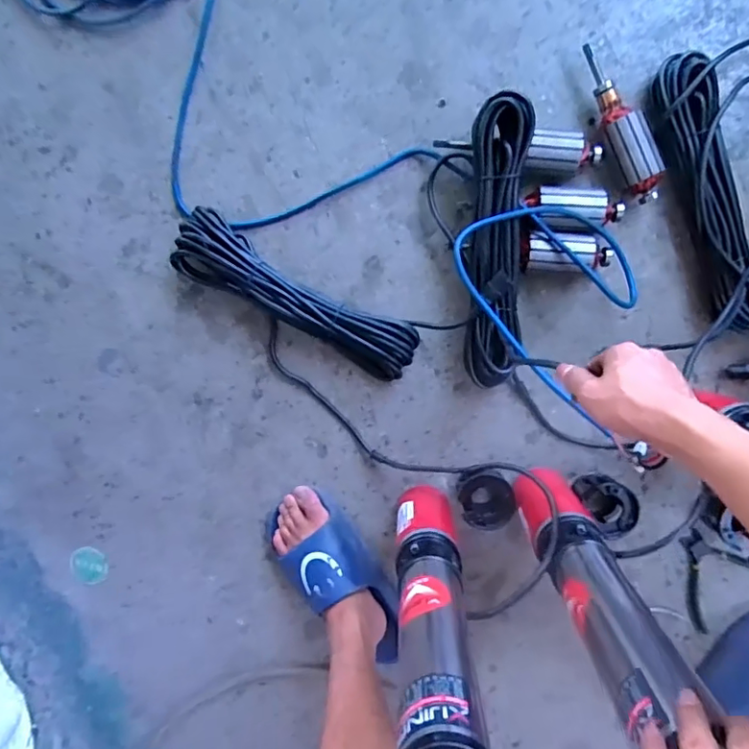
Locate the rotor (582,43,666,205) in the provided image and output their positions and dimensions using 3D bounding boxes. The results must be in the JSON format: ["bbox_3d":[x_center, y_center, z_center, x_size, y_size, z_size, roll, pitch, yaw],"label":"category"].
[{"bbox_3d":[0.309,-0.315,0.695,0.046,0.054,0.200,-24,95,6],"label":"rotor"}]

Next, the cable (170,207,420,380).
[{"bbox_3d":[-0.102,-0.104,0.741,0.344,0.062,0.096,30,98,-1],"label":"cable"}]

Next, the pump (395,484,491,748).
[{"bbox_3d":[0.060,0.215,0.522,0.077,0.504,0.065,3,97,3],"label":"pump"}]

